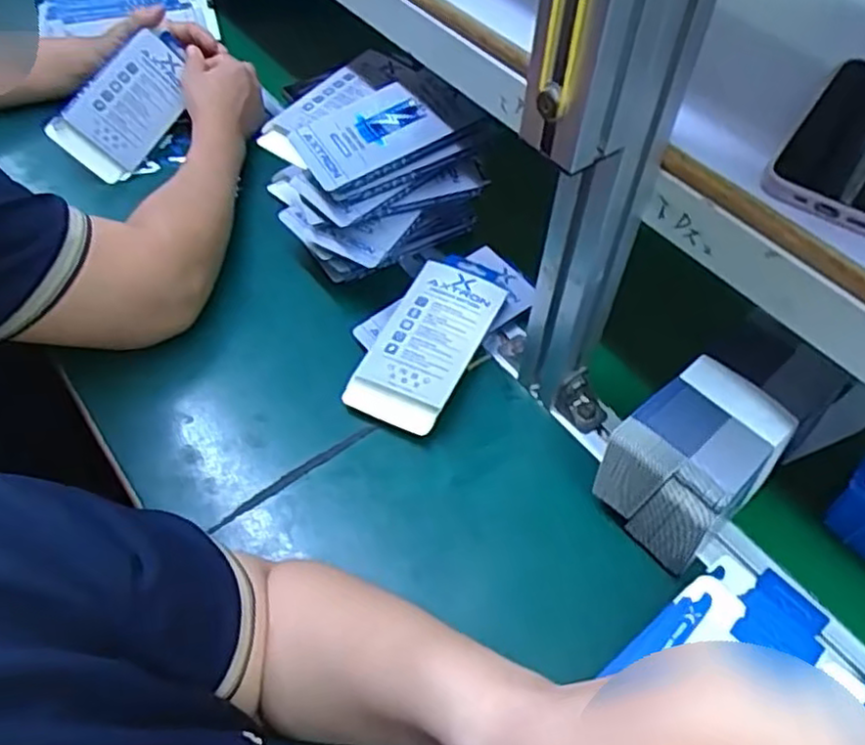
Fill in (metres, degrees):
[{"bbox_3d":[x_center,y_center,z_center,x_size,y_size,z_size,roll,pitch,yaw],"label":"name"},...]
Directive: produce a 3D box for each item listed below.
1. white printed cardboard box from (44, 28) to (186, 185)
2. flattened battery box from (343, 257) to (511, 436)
[{"bbox_3d":[-0.320,-0.276,0.742,0.011,0.082,0.151,10,61,56],"label":"white printed cardboard box"},{"bbox_3d":[0.000,-0.030,0.587,0.080,0.014,0.169,22,62,18],"label":"flattened battery box"}]

